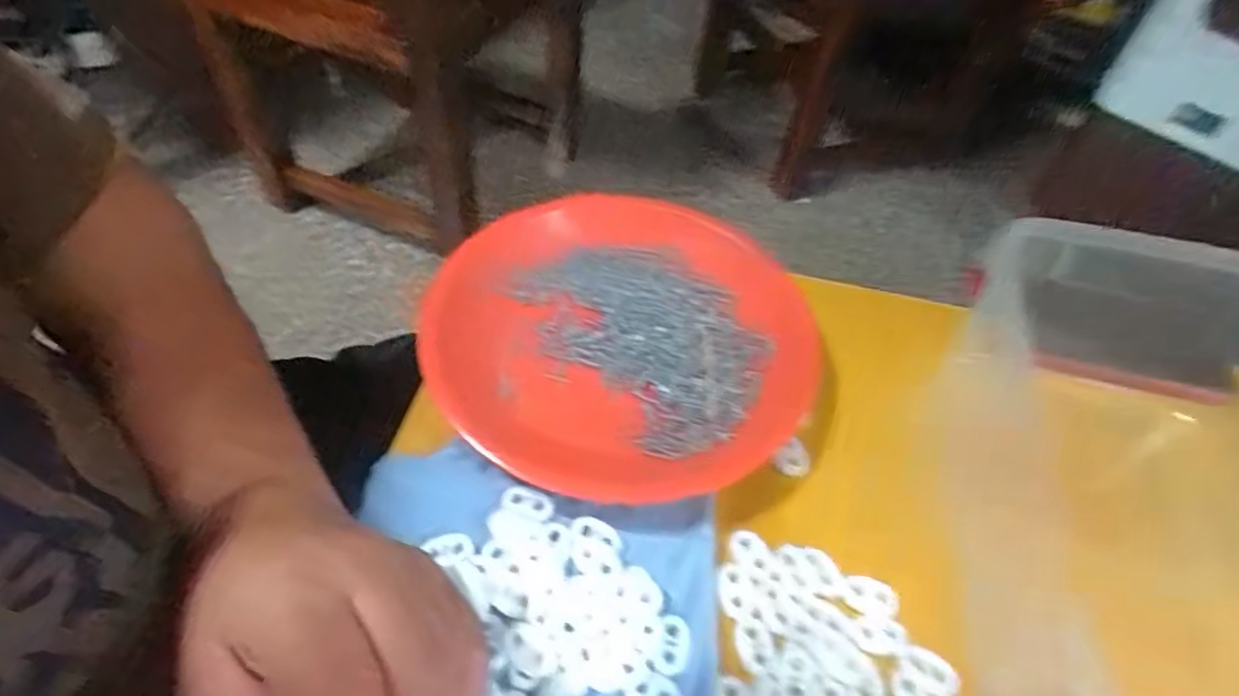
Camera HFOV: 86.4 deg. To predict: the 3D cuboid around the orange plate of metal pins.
[{"bbox_3d":[-0.002,-0.003,0.339,0.196,0.029,0.181,3,52,-3],"label":"orange plate of metal pins"}]

